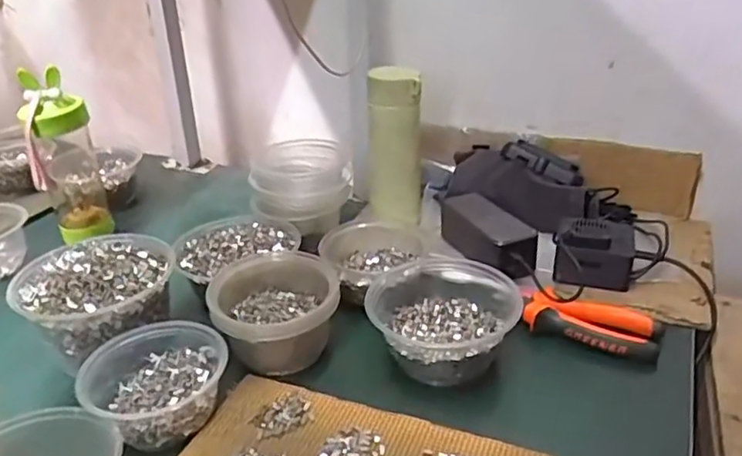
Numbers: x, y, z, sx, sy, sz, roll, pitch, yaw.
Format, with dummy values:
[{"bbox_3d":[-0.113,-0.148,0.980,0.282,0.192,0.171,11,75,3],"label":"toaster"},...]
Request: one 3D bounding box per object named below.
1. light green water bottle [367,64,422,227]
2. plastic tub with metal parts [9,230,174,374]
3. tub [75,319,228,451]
[{"bbox_3d":[0.030,-0.103,0.784,0.065,0.198,0.073,-1,28,3],"label":"light green water bottle"},{"bbox_3d":[-0.257,0.069,0.590,0.139,0.074,0.134,-2,28,1],"label":"plastic tub with metal parts"},{"bbox_3d":[-0.177,0.125,0.516,0.113,0.051,0.125,-8,28,-10],"label":"tub"}]

